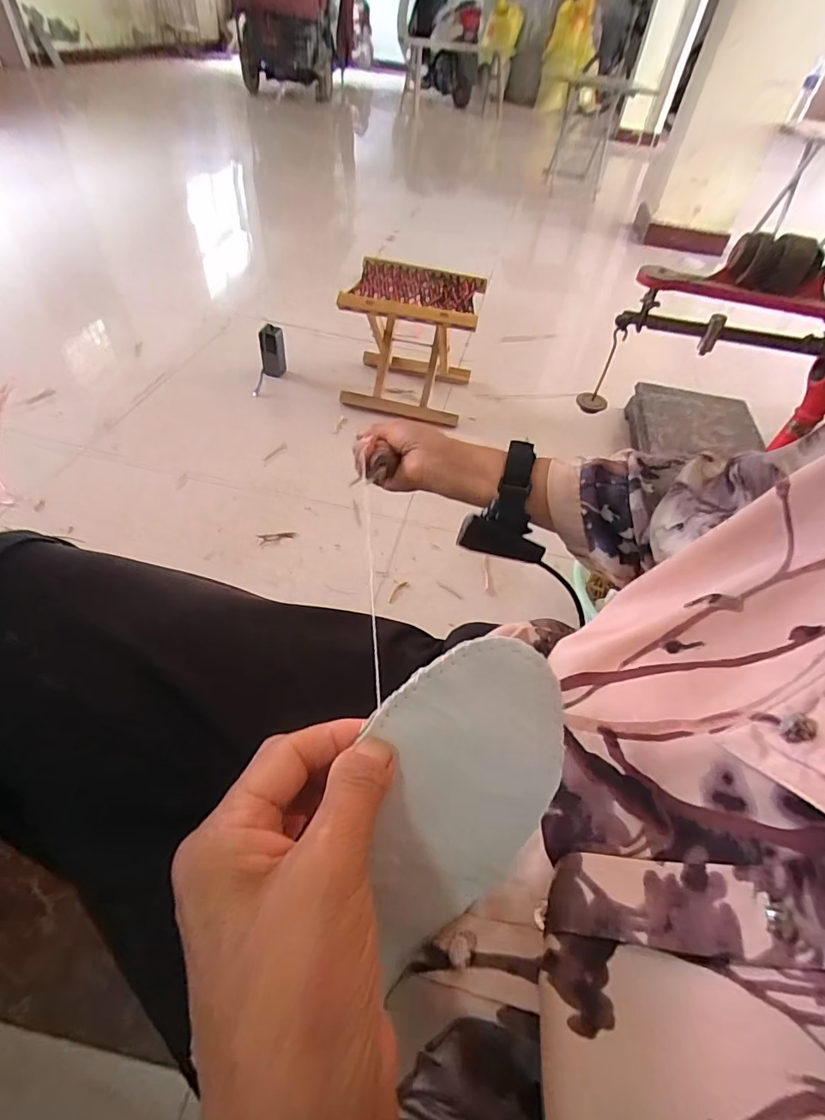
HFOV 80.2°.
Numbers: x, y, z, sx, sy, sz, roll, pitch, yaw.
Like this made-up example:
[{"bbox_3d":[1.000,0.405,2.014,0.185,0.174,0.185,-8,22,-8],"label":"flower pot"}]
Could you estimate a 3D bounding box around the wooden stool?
[{"bbox_3d":[-0.006,-0.588,1.345,0.337,0.306,0.265,11,50,3],"label":"wooden stool"}]

